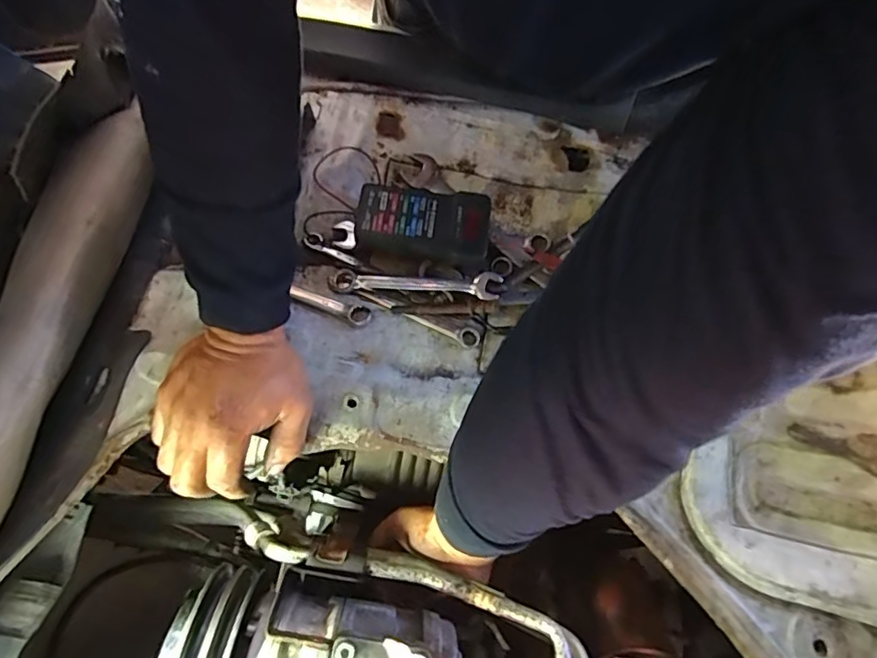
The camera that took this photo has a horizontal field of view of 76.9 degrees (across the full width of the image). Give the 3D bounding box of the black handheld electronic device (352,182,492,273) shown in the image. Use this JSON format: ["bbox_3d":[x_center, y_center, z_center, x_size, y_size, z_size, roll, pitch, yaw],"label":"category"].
[{"bbox_3d":[-0.015,-0.097,0.510,0.118,0.030,0.067,10,69,1],"label":"black handheld electronic device"}]

